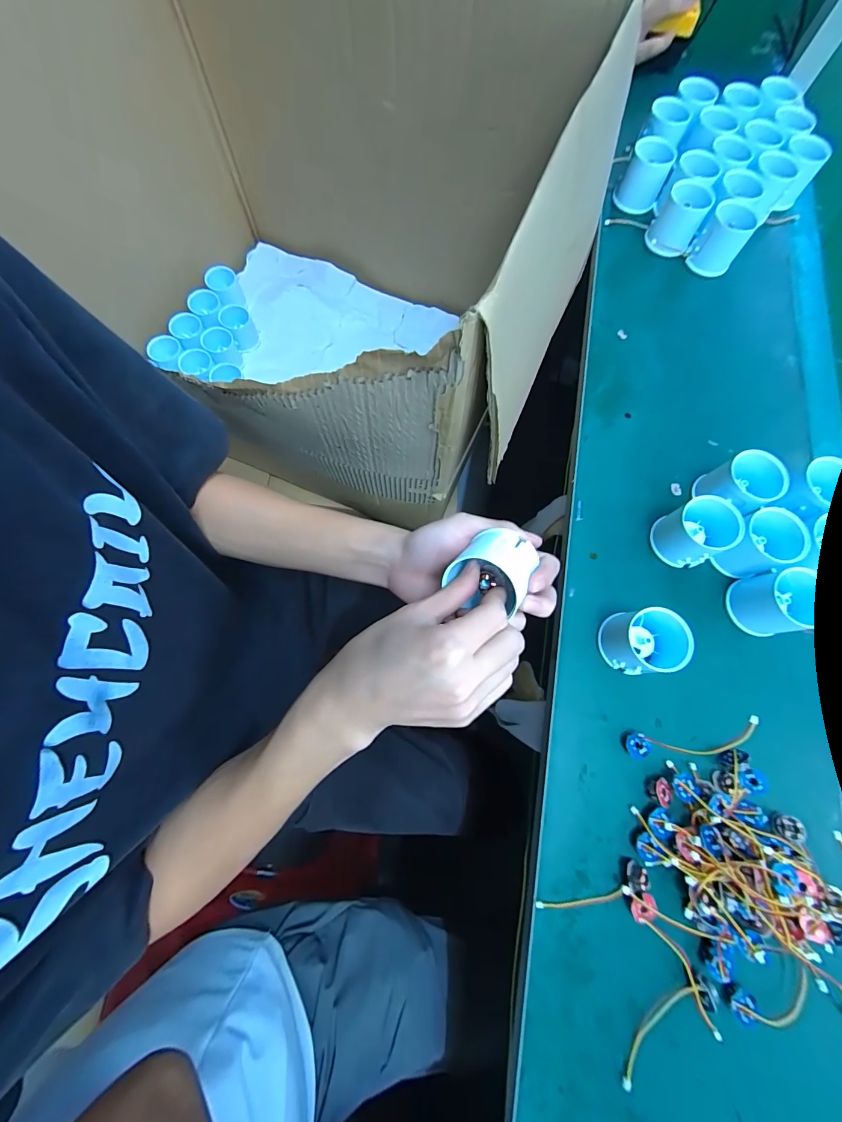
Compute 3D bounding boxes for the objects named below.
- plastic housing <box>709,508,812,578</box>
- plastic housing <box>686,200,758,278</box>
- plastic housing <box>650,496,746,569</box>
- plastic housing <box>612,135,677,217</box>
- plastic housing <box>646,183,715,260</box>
[{"bbox_3d":[0.315,-0.015,0.365,0.062,0.054,0.058,22,75,6],"label":"plastic housing"},{"bbox_3d":[0.368,-0.392,0.471,0.052,0.053,0.053,35,77,9],"label":"plastic housing"},{"bbox_3d":[0.259,-0.026,0.364,0.049,0.059,0.052,0,74,0],"label":"plastic housing"},{"bbox_3d":[0.290,-0.497,0.502,0.054,0.063,0.052,24,76,6],"label":"plastic housing"},{"bbox_3d":[0.322,-0.427,0.482,0.052,0.055,0.058,28,76,7],"label":"plastic housing"}]

